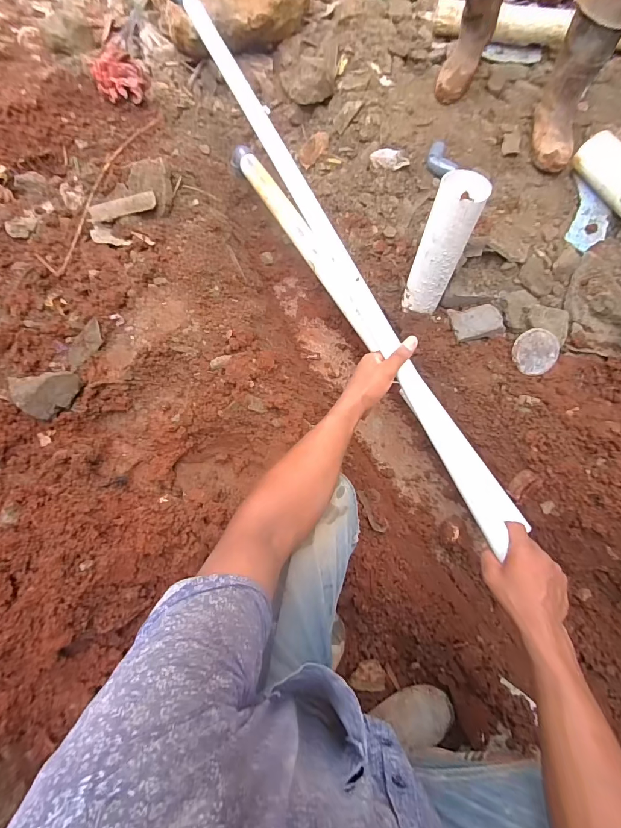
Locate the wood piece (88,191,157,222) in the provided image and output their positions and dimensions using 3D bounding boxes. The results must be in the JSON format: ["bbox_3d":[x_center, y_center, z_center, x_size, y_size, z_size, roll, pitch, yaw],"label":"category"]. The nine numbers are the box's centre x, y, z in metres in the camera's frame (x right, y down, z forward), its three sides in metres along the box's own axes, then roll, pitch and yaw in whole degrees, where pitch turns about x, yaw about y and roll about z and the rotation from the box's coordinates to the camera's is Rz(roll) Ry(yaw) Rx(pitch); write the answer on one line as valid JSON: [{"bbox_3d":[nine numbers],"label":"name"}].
[{"bbox_3d":[-0.461,-0.506,0.916,0.166,0.014,0.046,-16,96,3],"label":"wood piece"}]

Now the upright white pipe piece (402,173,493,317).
[{"bbox_3d":[0.279,-0.349,0.801,0.093,0.300,0.095,26,71,12],"label":"upright white pipe piece"}]

